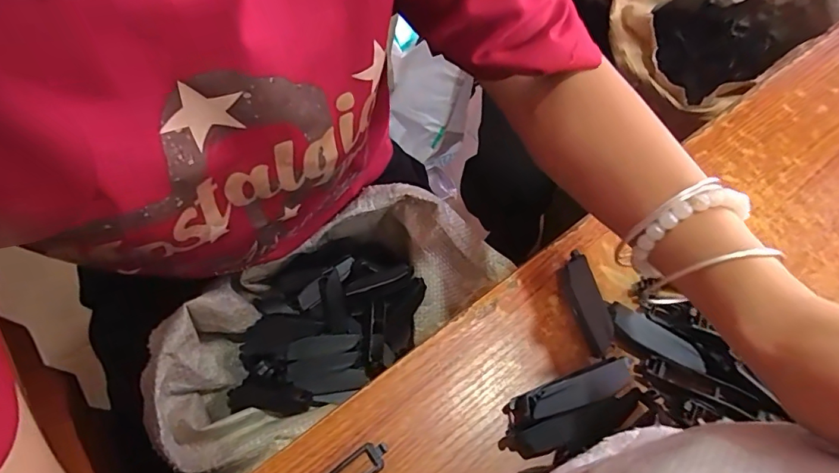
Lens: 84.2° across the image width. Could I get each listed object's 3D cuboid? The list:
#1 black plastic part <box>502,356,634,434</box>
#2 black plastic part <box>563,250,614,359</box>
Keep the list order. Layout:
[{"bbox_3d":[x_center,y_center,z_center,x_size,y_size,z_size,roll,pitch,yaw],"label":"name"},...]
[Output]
[{"bbox_3d":[0.094,0.100,0.295,0.080,0.031,0.019,-17,65,-11],"label":"black plastic part"},{"bbox_3d":[0.119,0.047,0.329,0.016,0.019,0.072,-13,64,-9],"label":"black plastic part"}]

